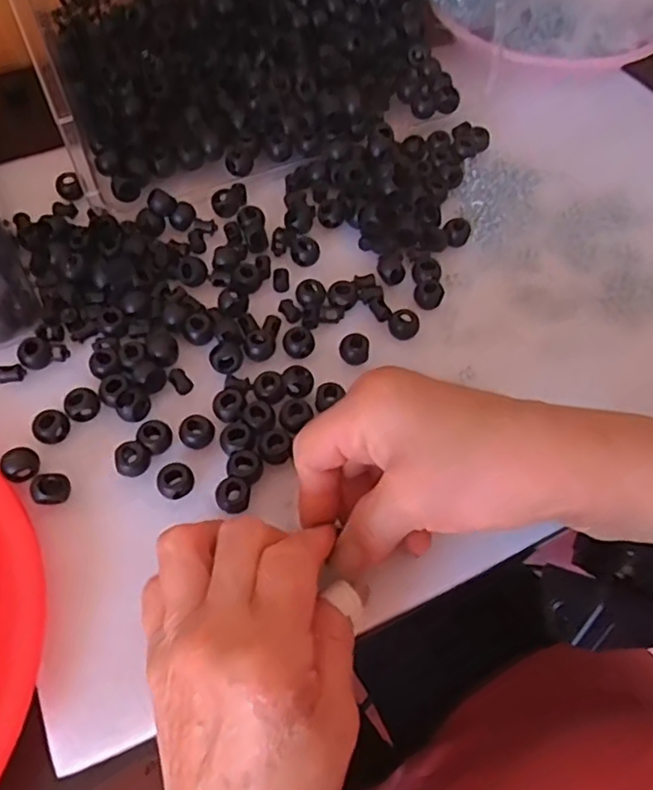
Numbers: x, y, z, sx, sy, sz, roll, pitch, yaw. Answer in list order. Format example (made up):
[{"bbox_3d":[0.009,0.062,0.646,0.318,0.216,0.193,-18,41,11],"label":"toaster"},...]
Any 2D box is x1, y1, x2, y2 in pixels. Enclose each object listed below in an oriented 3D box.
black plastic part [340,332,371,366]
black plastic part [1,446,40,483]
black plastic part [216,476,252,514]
[{"bbox_3d":[0.016,-0.026,0.352,0.016,0.010,0.015,1,60,-2],"label":"black plastic part"},{"bbox_3d":[-0.151,0.034,0.311,0.014,0.008,0.017,36,65,16],"label":"black plastic part"},{"bbox_3d":[-0.046,0.049,0.310,0.017,0.010,0.016,1,60,-2],"label":"black plastic part"}]

